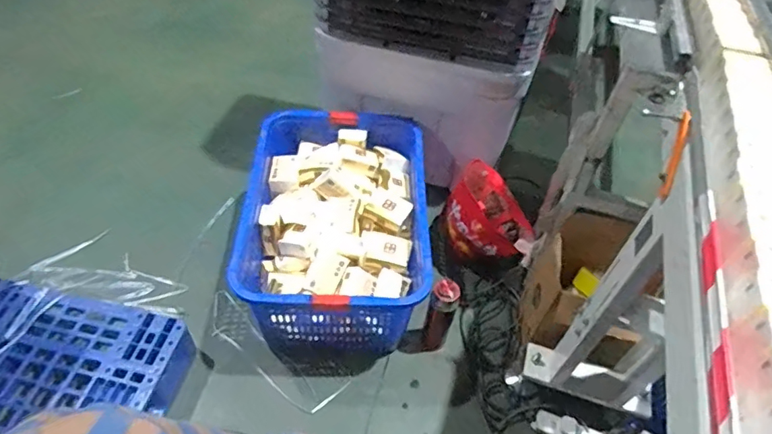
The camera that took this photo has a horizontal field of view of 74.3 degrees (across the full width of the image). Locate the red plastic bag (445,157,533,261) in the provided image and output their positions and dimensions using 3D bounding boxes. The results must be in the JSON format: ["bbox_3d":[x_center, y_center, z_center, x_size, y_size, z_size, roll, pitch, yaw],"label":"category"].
[{"bbox_3d":[0.316,0.009,1.623,0.165,0.232,0.298,-32,61,-28],"label":"red plastic bag"}]

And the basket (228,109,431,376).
[{"bbox_3d":[-0.151,0.059,1.573,0.510,0.376,0.694,4,51,-3],"label":"basket"}]

